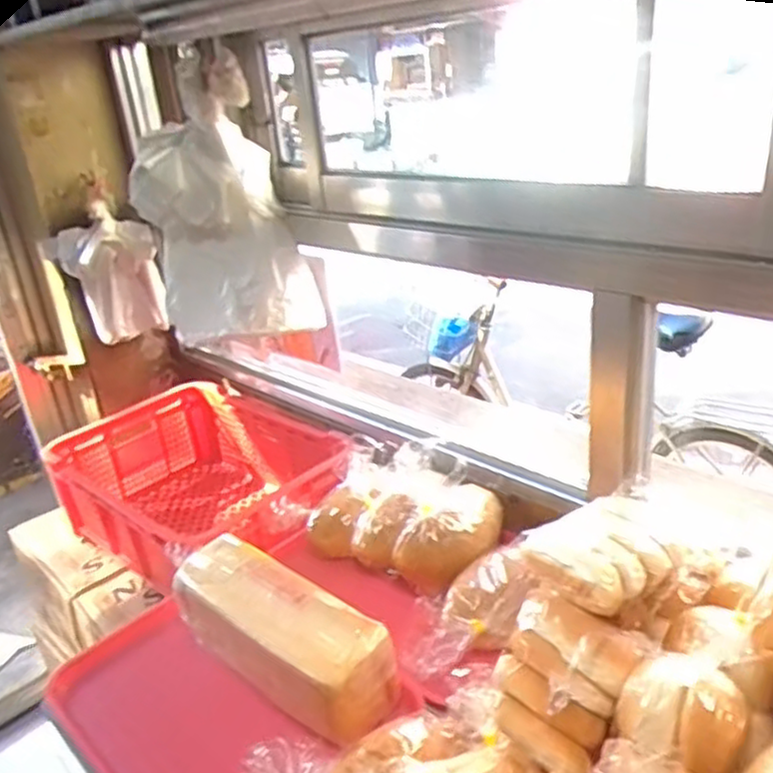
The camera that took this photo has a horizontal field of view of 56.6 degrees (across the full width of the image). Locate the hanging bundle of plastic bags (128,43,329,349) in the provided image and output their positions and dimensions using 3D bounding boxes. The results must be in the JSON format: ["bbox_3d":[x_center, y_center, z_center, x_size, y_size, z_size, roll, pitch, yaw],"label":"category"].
[{"bbox_3d":[-0.271,-0.295,1.166,0.244,0.414,0.209,-14,26,-17],"label":"hanging bundle of plastic bags"}]

